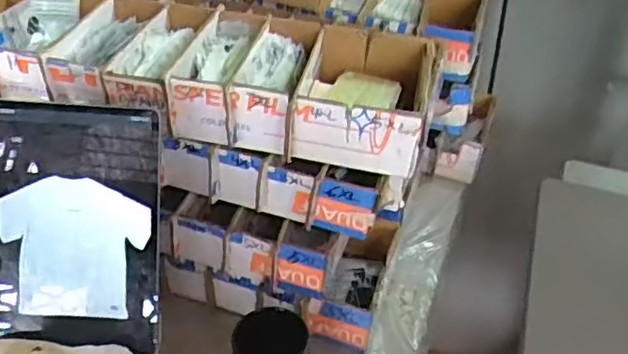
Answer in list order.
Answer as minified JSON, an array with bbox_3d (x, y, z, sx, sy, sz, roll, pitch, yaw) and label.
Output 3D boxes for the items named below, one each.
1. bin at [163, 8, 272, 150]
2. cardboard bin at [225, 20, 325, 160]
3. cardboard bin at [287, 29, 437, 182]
[{"bbox_3d":[-0.103,-0.120,0.710,0.070,0.059,0.181,8,40,7],"label":"bin"},{"bbox_3d":[-0.042,-0.103,0.700,0.067,0.065,0.171,8,40,6],"label":"cardboard bin"},{"bbox_3d":[0.050,-0.086,0.689,0.139,0.073,0.169,10,40,9],"label":"cardboard bin"}]

